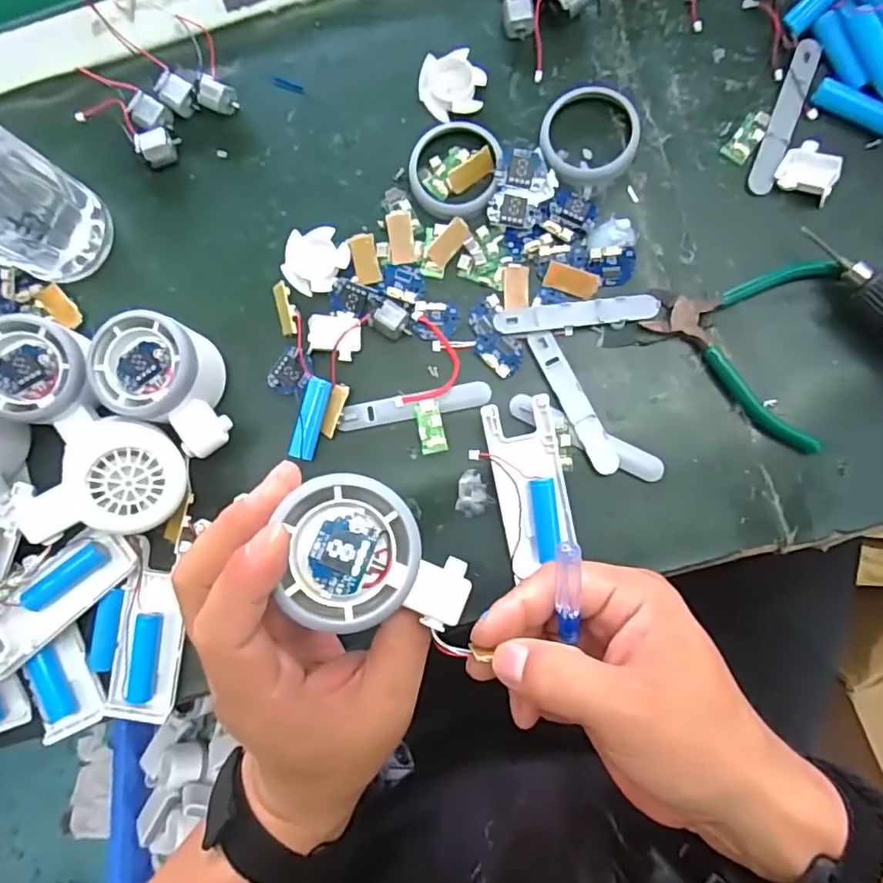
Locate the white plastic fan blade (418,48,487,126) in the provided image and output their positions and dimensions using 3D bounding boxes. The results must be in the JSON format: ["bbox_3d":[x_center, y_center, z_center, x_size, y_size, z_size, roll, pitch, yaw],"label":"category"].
[{"bbox_3d":[0.007,-0.220,0.370,0.040,0.012,0.036,-18,86,3],"label":"white plastic fan blade"}]

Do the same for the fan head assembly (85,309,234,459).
[{"bbox_3d":[-0.152,-0.035,0.350,0.080,0.056,0.058,34,90,5],"label":"fan head assembly"}]

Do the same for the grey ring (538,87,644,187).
[{"bbox_3d":[0.089,-0.185,0.361,0.057,0.014,0.056,0,87,4],"label":"grey ring"}]

